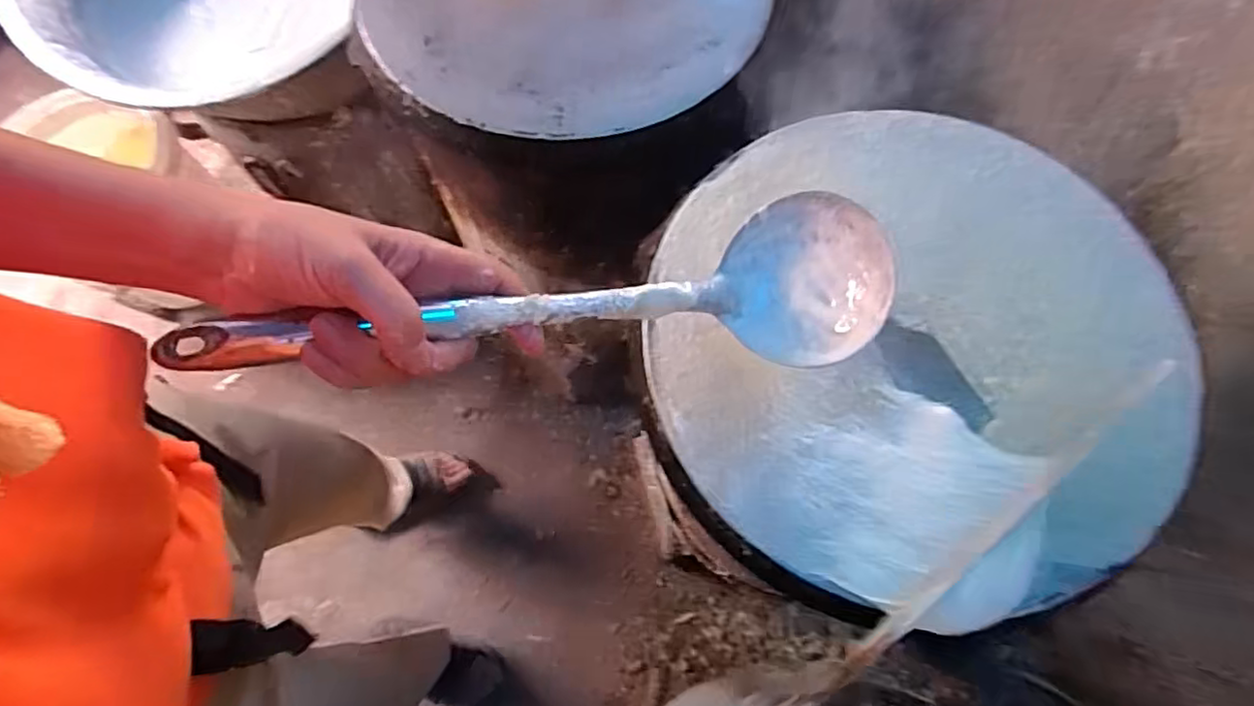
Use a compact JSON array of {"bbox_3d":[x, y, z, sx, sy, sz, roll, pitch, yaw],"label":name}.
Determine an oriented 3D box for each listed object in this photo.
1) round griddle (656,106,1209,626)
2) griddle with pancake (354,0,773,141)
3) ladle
[{"bbox_3d":[0.196,-0.009,0.450,0.350,0.027,0.365,-1,70,3],"label":"round griddle"},{"bbox_3d":[-0.054,-0.345,0.582,0.352,0.022,0.348,0,71,0],"label":"griddle with pancake"},{"bbox_3d":[-0.034,-0.028,0.314,0.336,0.054,0.085,-5,67,-15],"label":"ladle"}]

